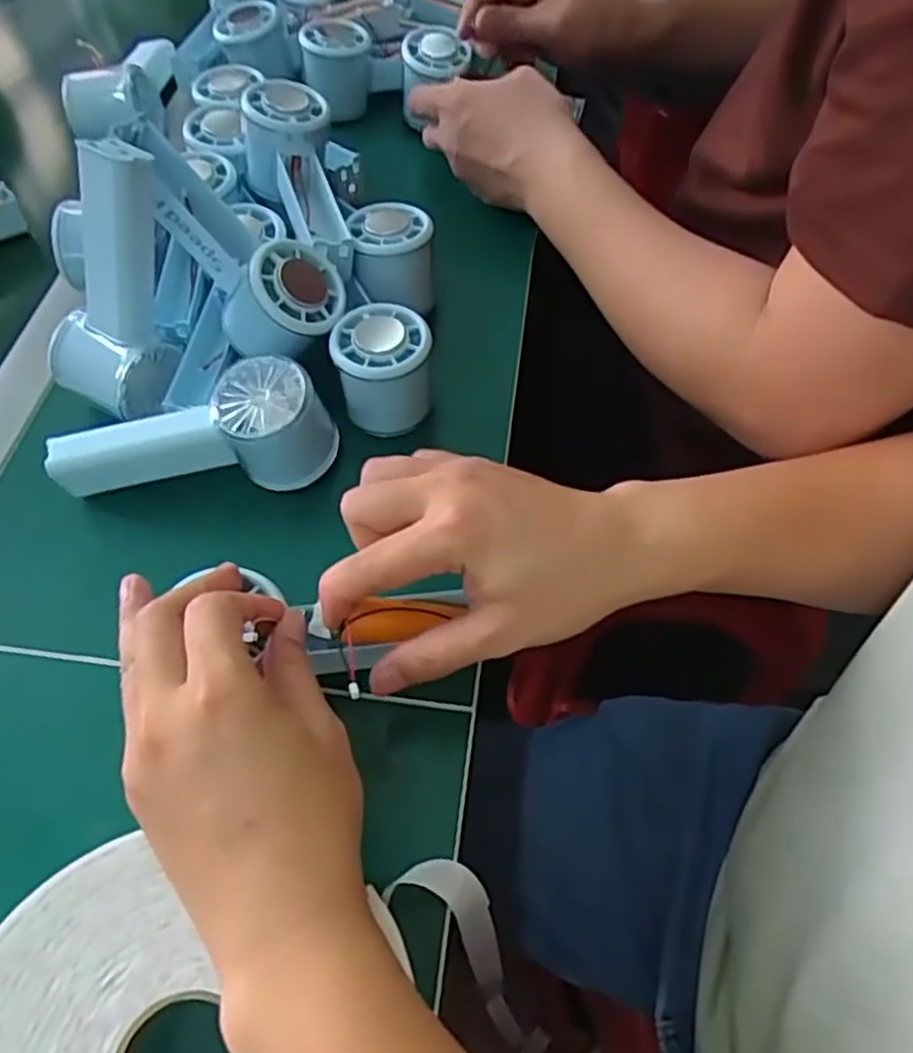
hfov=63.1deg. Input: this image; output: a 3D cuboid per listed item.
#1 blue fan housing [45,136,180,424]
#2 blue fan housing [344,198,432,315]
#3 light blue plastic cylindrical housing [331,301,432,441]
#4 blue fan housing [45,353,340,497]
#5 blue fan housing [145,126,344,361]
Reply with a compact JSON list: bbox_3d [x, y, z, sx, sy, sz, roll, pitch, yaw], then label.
[{"bbox_3d":[-0.192,-0.139,0.421,0.065,0.147,0.050,29,33,18],"label":"blue fan housing"},{"bbox_3d":[-0.043,-0.178,0.490,0.051,0.053,0.057,-12,58,-6],"label":"blue fan housing"},{"bbox_3d":[-0.043,-0.091,0.447,0.054,0.064,0.053,-1,57,1],"label":"light blue plastic cylindrical housing"},{"bbox_3d":[-0.148,-0.054,0.418,0.149,0.055,0.049,-5,57,-2],"label":"blue fan housing"},{"bbox_3d":[-0.128,-0.163,0.436,0.145,0.054,0.067,45,67,0],"label":"blue fan housing"}]

